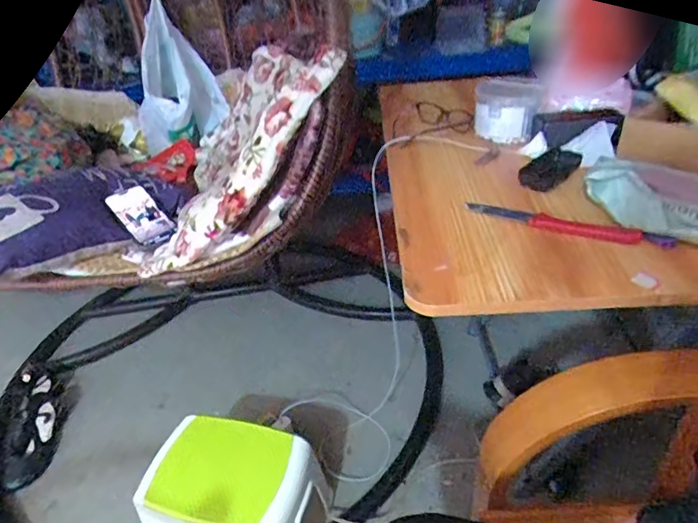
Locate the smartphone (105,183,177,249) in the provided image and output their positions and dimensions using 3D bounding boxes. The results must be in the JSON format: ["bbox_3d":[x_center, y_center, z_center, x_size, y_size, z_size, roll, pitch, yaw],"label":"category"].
[{"bbox_3d":[-0.381,-0.086,0.888,0.148,0.007,0.068,41,69,19],"label":"smartphone"}]

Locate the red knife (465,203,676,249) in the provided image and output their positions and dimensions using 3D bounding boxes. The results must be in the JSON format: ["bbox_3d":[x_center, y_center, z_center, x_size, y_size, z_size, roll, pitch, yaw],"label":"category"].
[{"bbox_3d":[0.261,-0.046,0.592,0.232,0.013,0.024,15,40,28],"label":"red knife"}]

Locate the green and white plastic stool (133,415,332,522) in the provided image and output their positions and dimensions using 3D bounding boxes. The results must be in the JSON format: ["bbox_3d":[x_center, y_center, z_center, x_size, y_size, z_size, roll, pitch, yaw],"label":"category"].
[{"bbox_3d":[-0.209,0.453,0.921,0.295,0.220,0.208,6,36,17],"label":"green and white plastic stool"}]

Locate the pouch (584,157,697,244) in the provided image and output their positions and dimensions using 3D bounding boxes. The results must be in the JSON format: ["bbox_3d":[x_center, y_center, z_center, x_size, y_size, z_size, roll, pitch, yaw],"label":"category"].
[{"bbox_3d":[0.388,-0.076,0.563,0.197,0.022,0.122,24,61,25],"label":"pouch"}]

